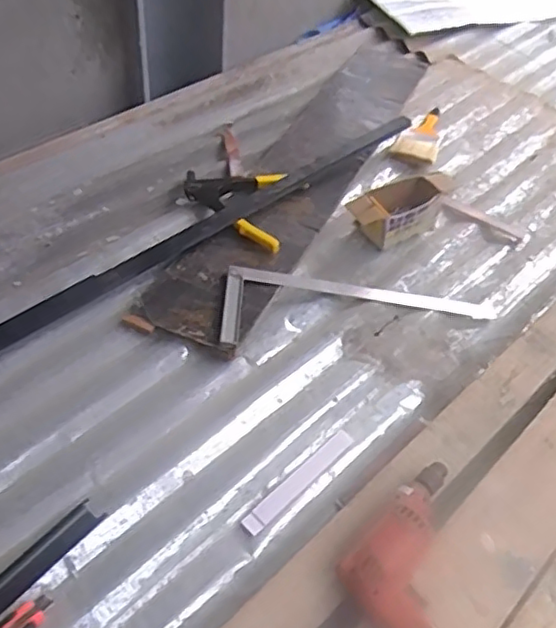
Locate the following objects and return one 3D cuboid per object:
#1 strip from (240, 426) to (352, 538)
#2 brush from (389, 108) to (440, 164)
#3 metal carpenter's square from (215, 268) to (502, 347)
[{"bbox_3d":[0.033,0.240,0.909,0.218,0.006,0.028,-35,80,-32],"label":"strip"},{"bbox_3d":[0.351,-0.433,1.481,0.099,0.029,0.246,23,50,13],"label":"brush"},{"bbox_3d":[0.157,0.008,1.092,0.510,0.012,0.182,7,43,-10],"label":"metal carpenter's square"}]

